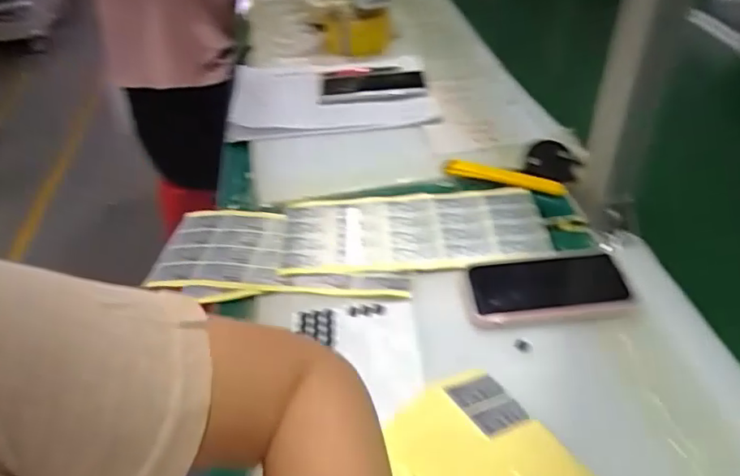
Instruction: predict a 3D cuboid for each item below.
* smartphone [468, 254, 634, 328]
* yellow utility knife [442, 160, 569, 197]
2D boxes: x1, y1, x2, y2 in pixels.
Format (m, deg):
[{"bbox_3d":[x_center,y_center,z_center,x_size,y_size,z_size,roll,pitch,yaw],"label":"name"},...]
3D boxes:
[{"bbox_3d":[0.161,0.046,0.532,0.136,0.018,0.075,-1,39,1],"label":"smartphone"},{"bbox_3d":[0.157,-0.072,0.674,0.138,0.009,0.019,12,41,17],"label":"yellow utility knife"}]

